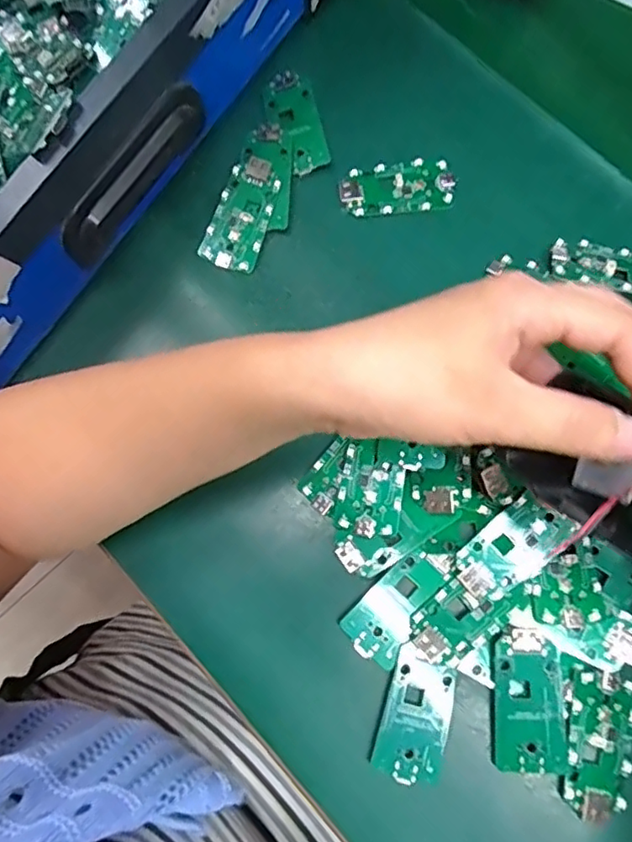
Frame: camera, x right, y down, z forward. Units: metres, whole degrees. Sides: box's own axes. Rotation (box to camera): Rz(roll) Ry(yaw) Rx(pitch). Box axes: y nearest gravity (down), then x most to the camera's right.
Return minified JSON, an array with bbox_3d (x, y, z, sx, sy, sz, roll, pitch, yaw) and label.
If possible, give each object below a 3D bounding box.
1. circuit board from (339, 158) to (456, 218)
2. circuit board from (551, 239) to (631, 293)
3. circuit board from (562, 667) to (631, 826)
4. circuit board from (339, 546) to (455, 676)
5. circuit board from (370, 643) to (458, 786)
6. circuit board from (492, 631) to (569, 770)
[{"bbox_3d":[0.046,-0.133,0.340,0.063,0.004,0.030,-8,77,1],"label":"circuit board"},{"bbox_3d":[0.159,-0.082,0.317,0.064,0.004,0.030,14,61,5],"label":"circuit board"},{"bbox_3d":[0.131,0.150,0.275,0.031,0.009,0.063,10,78,5],"label":"circuit board"},{"bbox_3d":[0.040,0.087,0.289,0.029,0.004,0.059,36,82,10],"label":"circuit board"},{"bbox_3d":[0.047,0.139,0.278,0.031,0.005,0.054,16,79,7],"label":"circuit board"},{"bbox_3d":[0.099,0.130,0.276,0.031,0.010,0.061,3,77,4],"label":"circuit board"}]

